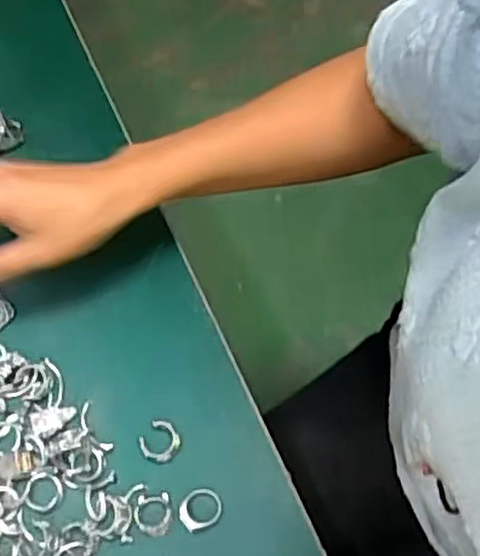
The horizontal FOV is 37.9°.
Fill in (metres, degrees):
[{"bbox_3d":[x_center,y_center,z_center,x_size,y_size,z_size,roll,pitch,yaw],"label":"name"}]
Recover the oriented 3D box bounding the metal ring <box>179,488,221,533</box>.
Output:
[{"bbox_3d":[-0.024,0.134,0.410,0.024,0.006,0.023,-21,64,-7],"label":"metal ring"}]

